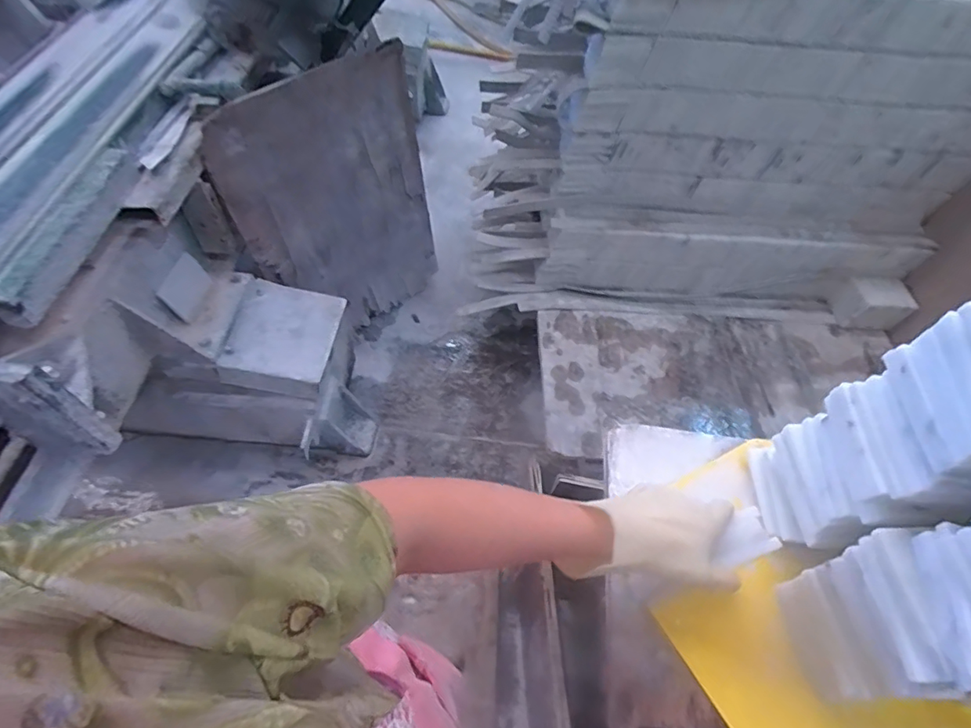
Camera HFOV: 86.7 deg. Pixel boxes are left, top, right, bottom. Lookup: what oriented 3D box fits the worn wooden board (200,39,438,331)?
[{"bbox_3d":[-0.381,-0.401,1.426,0.548,0.722,0.042,-38,59,-25],"label":"worn wooden board"}]

